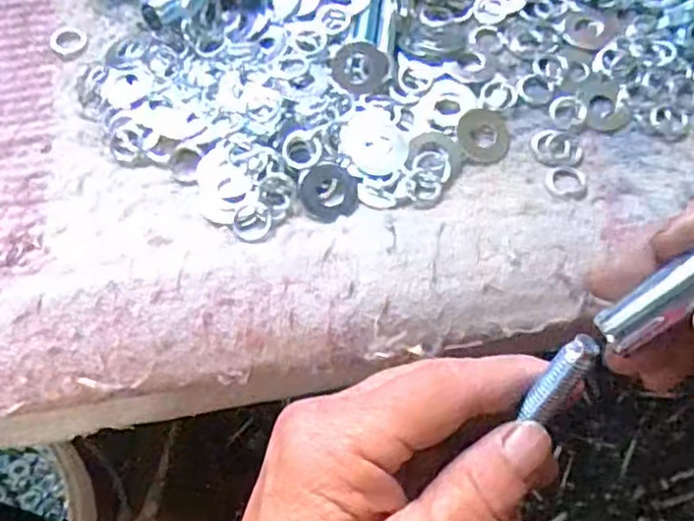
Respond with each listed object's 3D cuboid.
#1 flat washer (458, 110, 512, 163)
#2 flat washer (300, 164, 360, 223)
[{"bbox_3d":[0.052,-0.048,0.255,0.020,0.004,0.023,15,69,6],"label":"flat washer"},{"bbox_3d":[-0.006,-0.025,0.242,0.021,0.005,0.021,0,68,0],"label":"flat washer"}]

